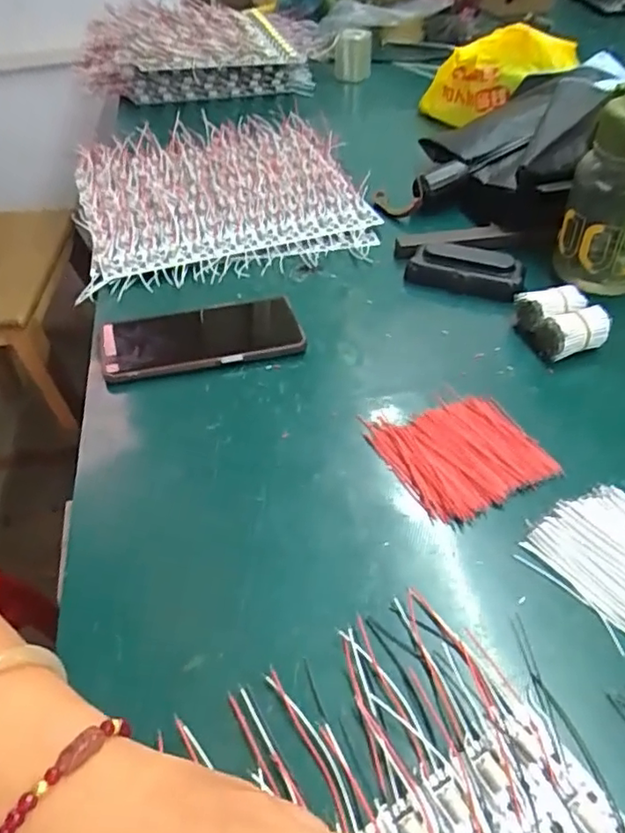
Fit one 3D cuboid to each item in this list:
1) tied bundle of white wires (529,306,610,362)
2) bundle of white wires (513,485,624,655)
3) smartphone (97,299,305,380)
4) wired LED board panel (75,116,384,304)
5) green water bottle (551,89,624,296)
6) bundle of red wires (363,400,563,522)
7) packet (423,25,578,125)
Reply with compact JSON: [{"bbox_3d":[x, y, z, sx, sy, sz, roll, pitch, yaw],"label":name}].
[{"bbox_3d":[0.210,-0.069,0.492,0.050,0.035,0.033,-17,48,-16],"label":"tied bundle of white wires"},{"bbox_3d":[0.180,0.084,0.354,0.084,0.013,0.086,-21,49,-20],"label":"bundle of white wires"},{"bbox_3d":[-0.094,-0.067,0.502,0.161,0.013,0.079,-10,46,-9],"label":"smartphone"},{"bbox_3d":[-0.111,-0.259,0.688,0.296,0.034,0.313,-14,46,-9],"label":"wired LED board panel"},{"bbox_3d":[0.265,-0.190,0.510,0.089,0.171,0.077,20,48,19],"label":"green water bottle"},{"bbox_3d":[0.103,0.022,0.420,0.104,0.008,0.094,-20,49,-18],"label":"bundle of red wires"},{"bbox_3d":[0.227,-0.434,0.780,0.201,0.087,0.068,-12,38,32],"label":"packet"}]

